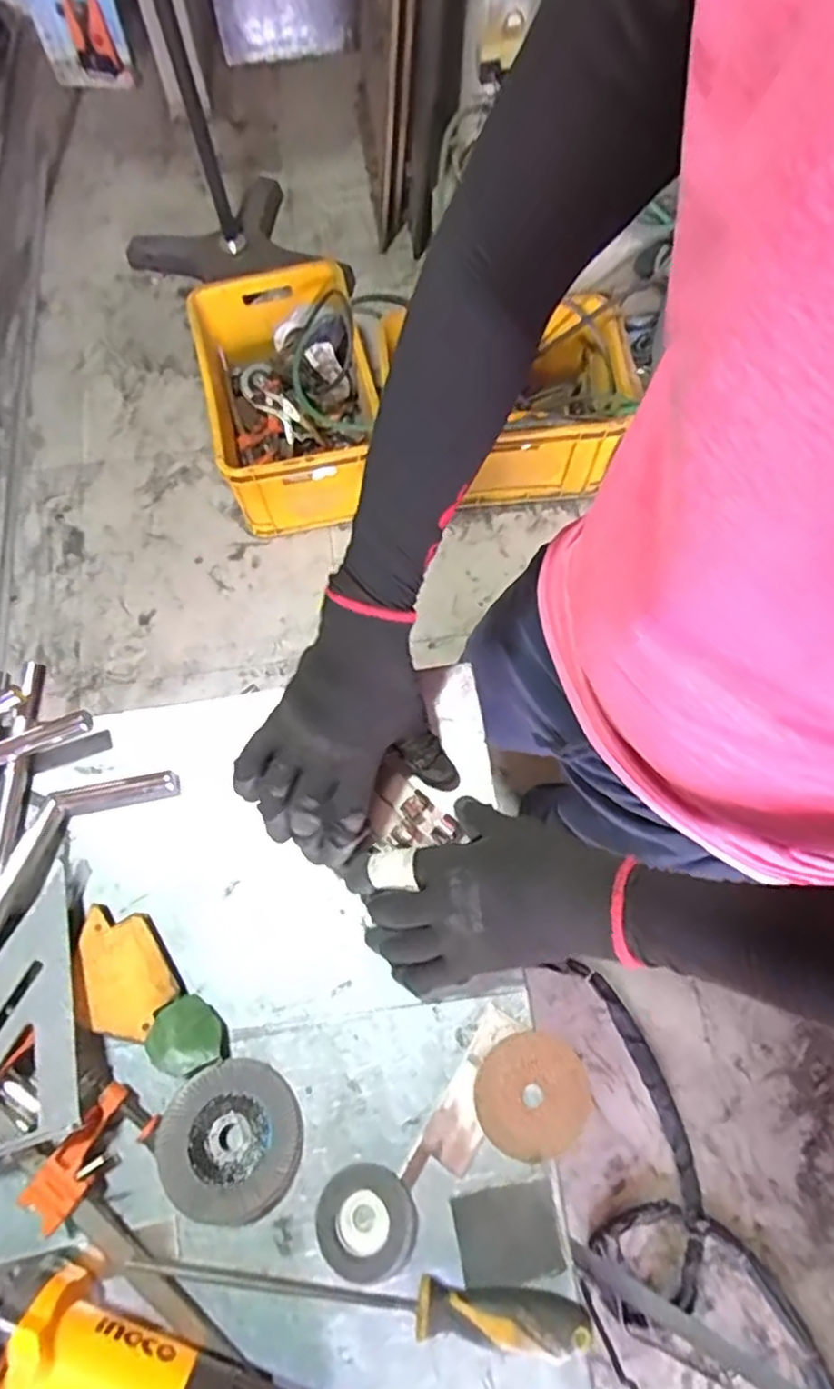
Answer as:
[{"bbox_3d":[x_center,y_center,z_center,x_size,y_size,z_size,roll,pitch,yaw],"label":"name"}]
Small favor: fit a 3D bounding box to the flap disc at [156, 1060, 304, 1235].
[{"bbox_3d":[-0.130,0.314,0.466,0.092,0.013,0.095,7,58,-12],"label":"flap disc"}]

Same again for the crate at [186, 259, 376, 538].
[{"bbox_3d":[-0.294,-0.697,1.555,0.382,0.216,0.547,-12,73,-3],"label":"crate"}]

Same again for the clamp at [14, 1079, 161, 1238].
[{"bbox_3d":[-0.225,0.320,0.458,0.042,0.030,0.084,36,64,11],"label":"clamp"}]

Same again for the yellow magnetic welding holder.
[{"bbox_3d":[-0.222,0.206,0.498,0.062,0.012,0.097,-31,75,-8],"label":"yellow magnetic welding holder"}]

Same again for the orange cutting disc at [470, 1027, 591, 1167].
[{"bbox_3d":[0.084,0.292,0.485,0.083,0.007,0.078,1,67,-3],"label":"orange cutting disc"}]

